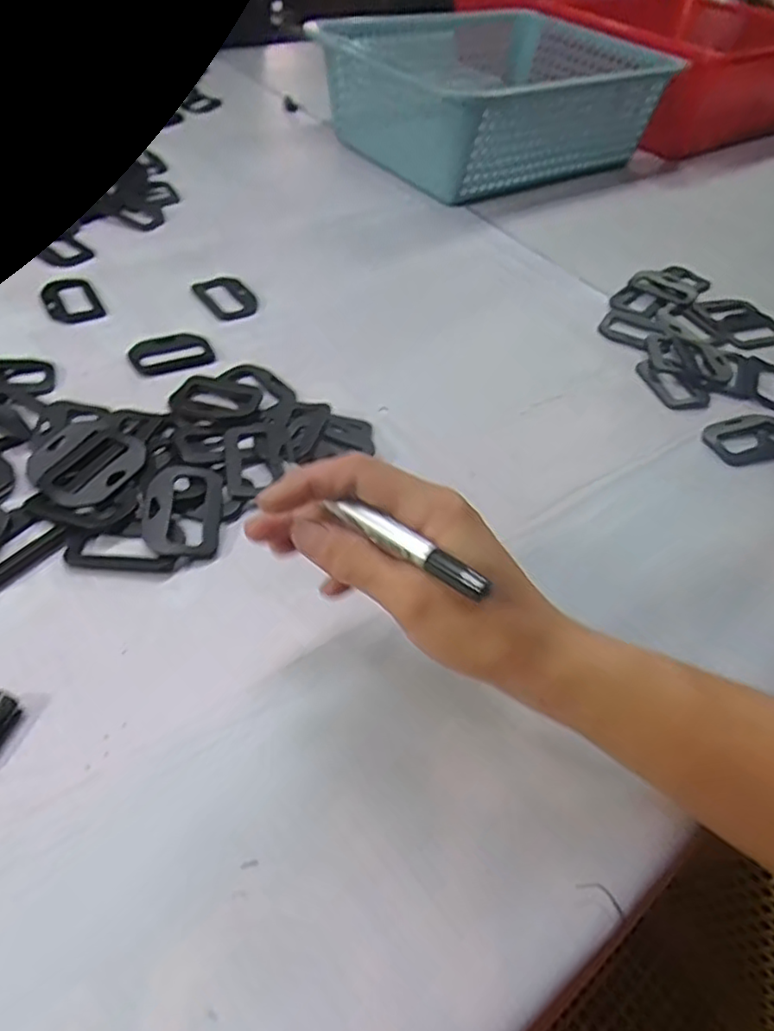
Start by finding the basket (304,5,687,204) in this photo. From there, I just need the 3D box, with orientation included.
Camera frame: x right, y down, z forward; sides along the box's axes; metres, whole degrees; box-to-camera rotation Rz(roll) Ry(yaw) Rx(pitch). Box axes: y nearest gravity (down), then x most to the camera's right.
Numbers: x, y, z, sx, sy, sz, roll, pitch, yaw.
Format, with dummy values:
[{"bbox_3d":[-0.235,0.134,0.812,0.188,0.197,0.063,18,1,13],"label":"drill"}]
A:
[{"bbox_3d":[0.131,-0.495,0.799,0.355,0.131,0.260,-23,53,-25],"label":"basket"}]

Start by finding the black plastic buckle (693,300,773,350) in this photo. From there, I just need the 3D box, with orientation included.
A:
[{"bbox_3d":[0.319,-0.173,0.591,0.061,0.012,0.075,-13,50,-18],"label":"black plastic buckle"}]

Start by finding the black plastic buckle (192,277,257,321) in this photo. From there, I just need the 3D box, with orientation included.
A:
[{"bbox_3d":[-0.134,-0.183,0.558,0.043,0.009,0.053,-22,53,-25],"label":"black plastic buckle"}]

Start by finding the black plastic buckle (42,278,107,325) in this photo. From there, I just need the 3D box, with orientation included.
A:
[{"bbox_3d":[-0.251,-0.172,0.528,0.040,0.008,0.059,-22,53,-24],"label":"black plastic buckle"}]

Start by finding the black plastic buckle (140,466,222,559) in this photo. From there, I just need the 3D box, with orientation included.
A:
[{"bbox_3d":[-0.117,-0.003,0.380,0.043,0.004,0.059,5,57,-17],"label":"black plastic buckle"}]

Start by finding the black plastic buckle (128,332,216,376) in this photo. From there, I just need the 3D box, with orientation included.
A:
[{"bbox_3d":[-0.160,-0.121,0.493,0.058,0.006,0.040,-15,50,-20],"label":"black plastic buckle"}]

